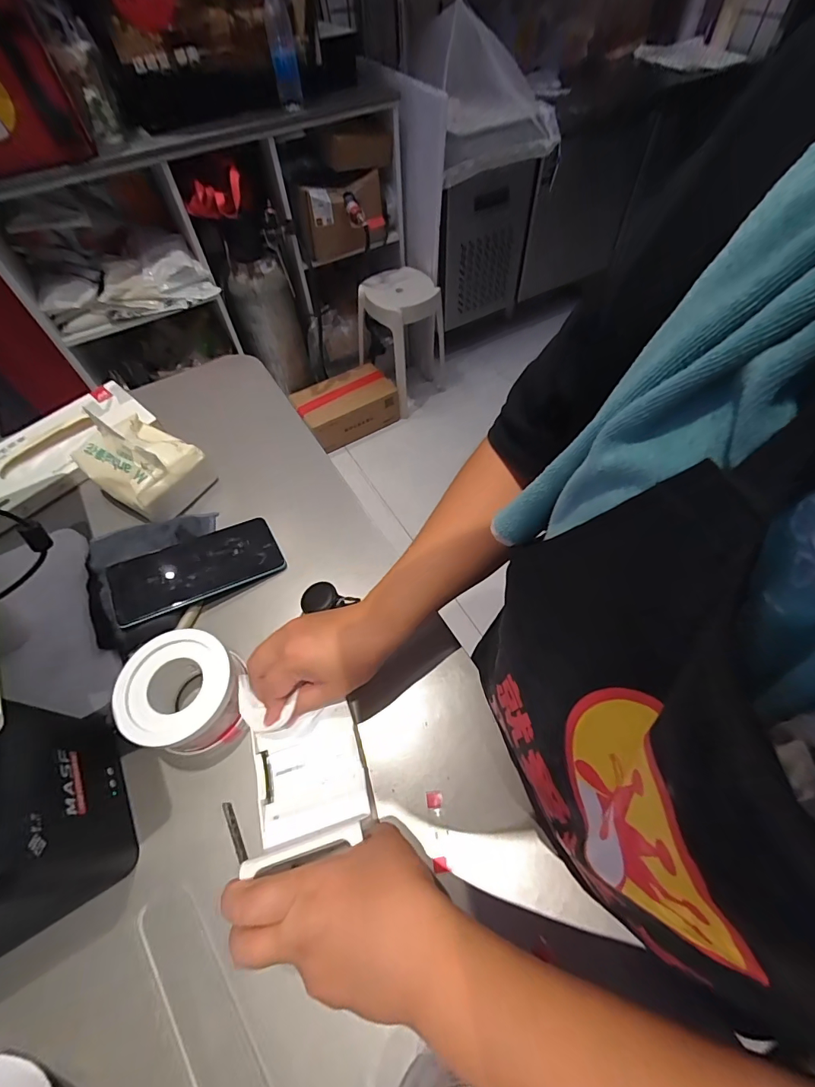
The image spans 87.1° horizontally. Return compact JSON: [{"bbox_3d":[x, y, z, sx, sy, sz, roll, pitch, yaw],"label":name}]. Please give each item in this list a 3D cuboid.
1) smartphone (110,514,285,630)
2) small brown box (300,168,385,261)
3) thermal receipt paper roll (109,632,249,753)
[{"bbox_3d":[-0.217,0.023,0.445,0.160,0.009,0.075,-22,60,-21],"label":"smartphone"},{"bbox_3d":[-0.206,-1.070,1.414,0.276,0.188,0.101,-16,58,-7],"label":"small brown box"},{"bbox_3d":[-0.184,0.126,0.361,0.091,0.052,0.087,23,62,17],"label":"thermal receipt paper roll"}]

